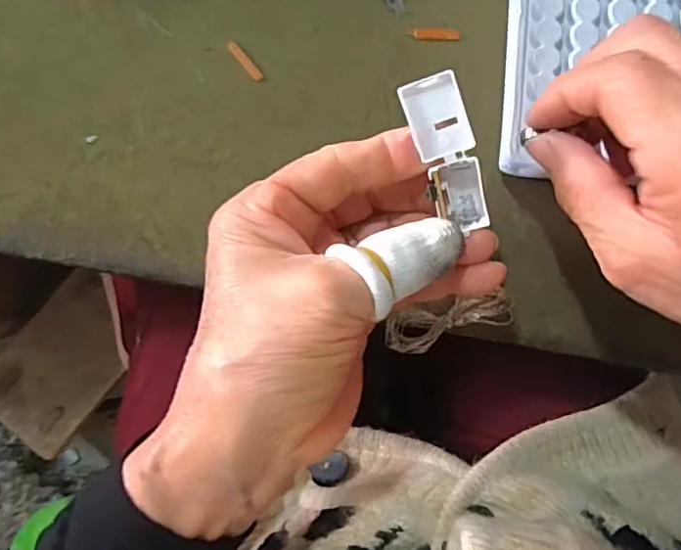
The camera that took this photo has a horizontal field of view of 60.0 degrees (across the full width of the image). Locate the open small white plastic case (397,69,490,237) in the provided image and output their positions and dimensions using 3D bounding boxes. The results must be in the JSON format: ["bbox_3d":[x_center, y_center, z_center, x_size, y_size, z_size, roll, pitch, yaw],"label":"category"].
[{"bbox_3d":[0.038,-0.042,0.208,0.019,0.013,0.054,-25,113,-4],"label":"open small white plastic case"}]

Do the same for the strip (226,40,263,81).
[{"bbox_3d":[-0.044,-0.098,0.268,0.005,0.004,0.022,-40,93,-3],"label":"strip"}]

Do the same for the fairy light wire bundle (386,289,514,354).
[{"bbox_3d":[0.046,0.020,0.247,0.054,0.005,0.018,-15,60,3],"label":"fairy light wire bundle"}]

